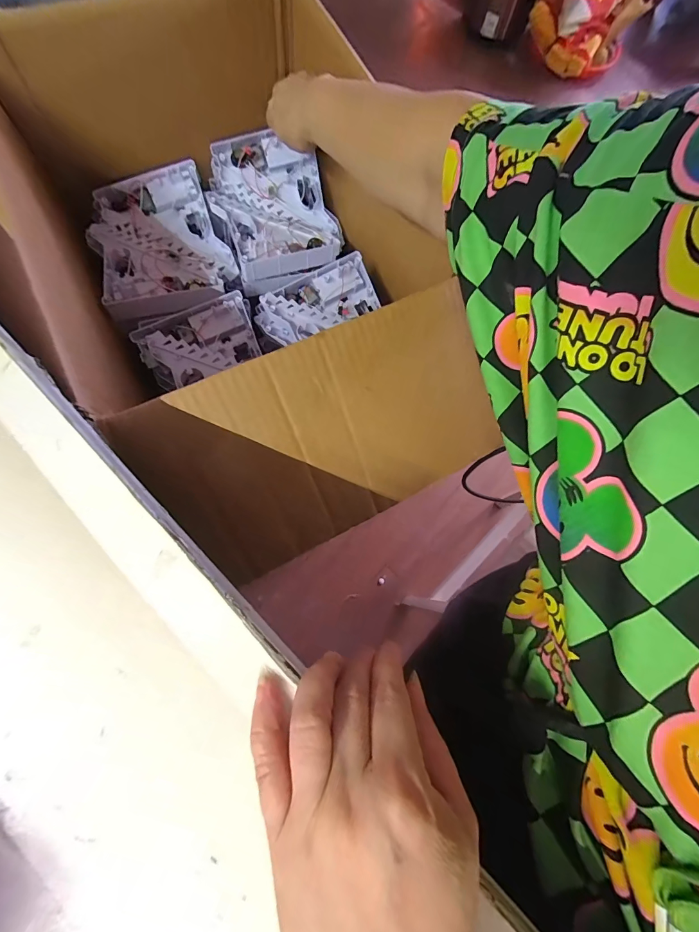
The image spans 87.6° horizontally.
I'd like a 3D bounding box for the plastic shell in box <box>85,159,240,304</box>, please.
[{"bbox_3d":[-0.249,-0.294,0.485,0.158,0.053,0.194,-23,74,-8],"label":"plastic shell in box"}]

